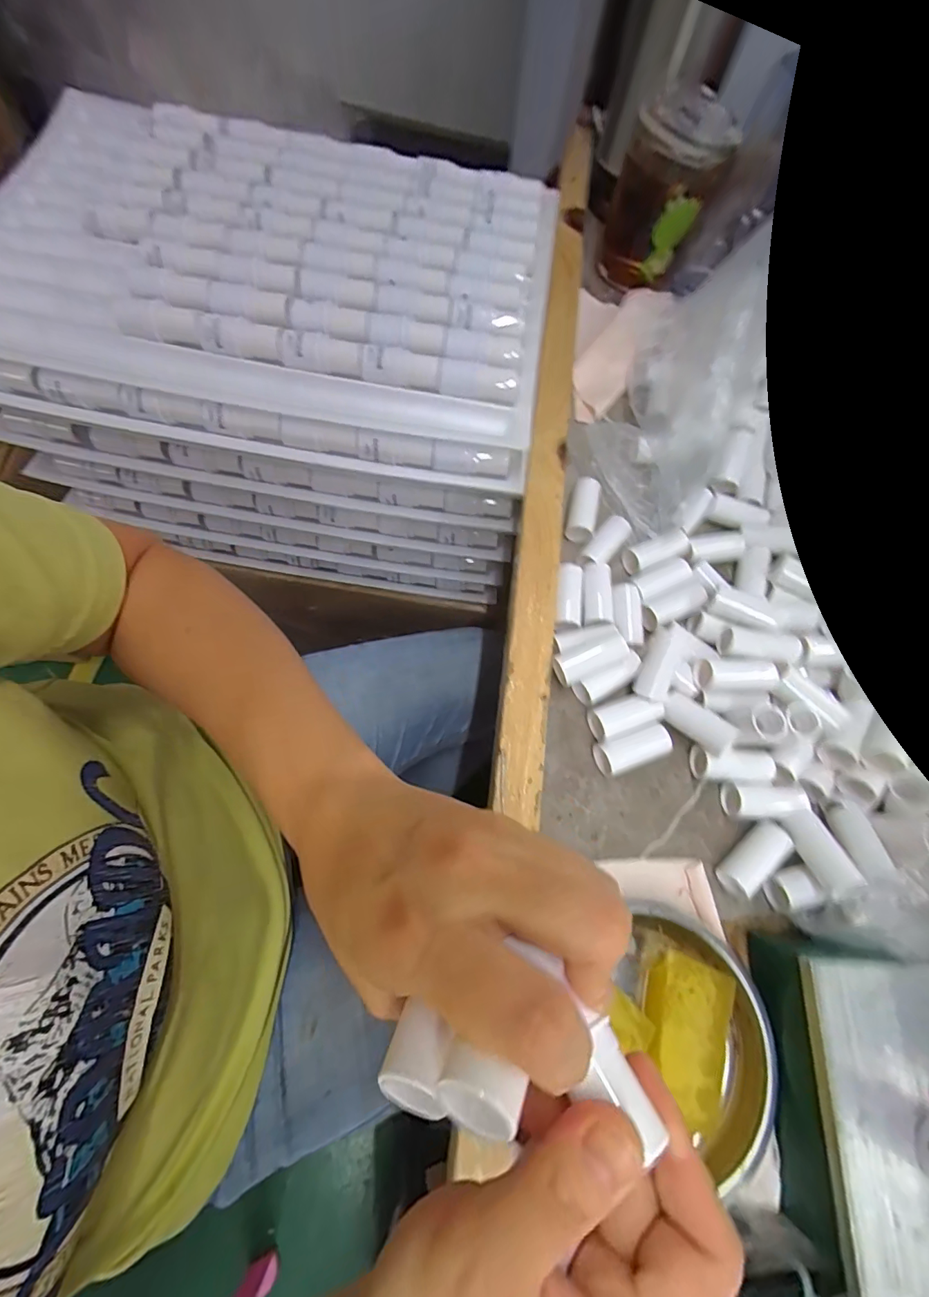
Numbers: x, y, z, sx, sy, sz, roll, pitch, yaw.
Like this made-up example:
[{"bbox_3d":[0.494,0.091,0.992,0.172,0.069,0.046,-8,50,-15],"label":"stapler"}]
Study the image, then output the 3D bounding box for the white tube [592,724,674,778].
[{"bbox_3d":[0.110,0.065,0.299,0.051,0.015,0.021,-15,72,-11],"label":"white tube"}]

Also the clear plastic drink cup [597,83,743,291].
[{"bbox_3d":[0.180,-0.415,0.417,0.087,0.115,0.087,19,69,1],"label":"clear plastic drink cup"}]

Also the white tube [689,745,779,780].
[{"bbox_3d":[0.175,0.074,0.300,0.049,0.016,0.020,3,70,-4],"label":"white tube"}]

